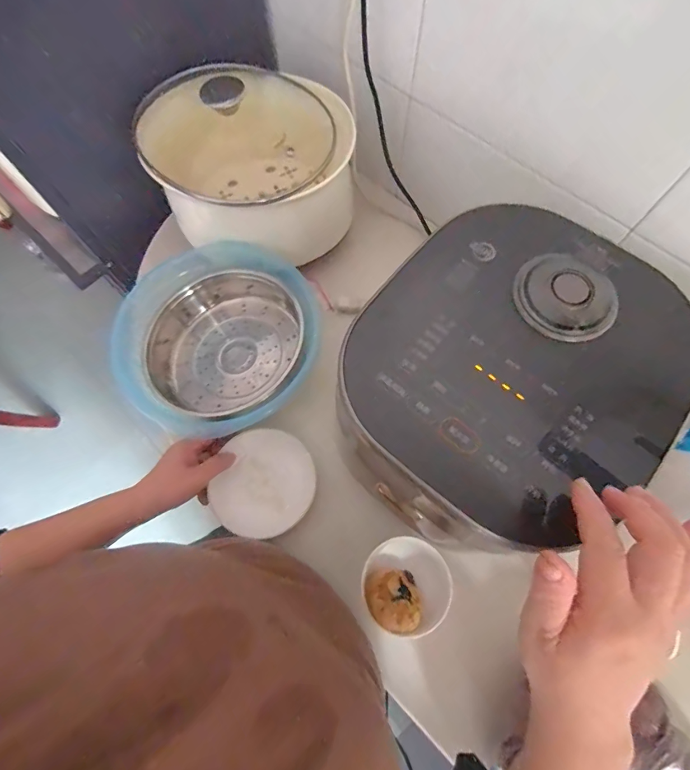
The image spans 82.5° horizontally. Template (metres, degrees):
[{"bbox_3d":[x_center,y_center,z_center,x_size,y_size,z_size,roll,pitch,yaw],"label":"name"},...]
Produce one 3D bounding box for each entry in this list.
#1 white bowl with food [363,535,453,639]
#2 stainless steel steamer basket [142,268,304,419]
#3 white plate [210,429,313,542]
[{"bbox_3d":[0.069,0.219,0.433,0.093,0.058,0.093,0,68,1],"label":"white bowl with food"},{"bbox_3d":[-0.165,-0.058,0.532,0.182,0.055,0.210,42,75,16],"label":"stainless steel steamer basket"},{"bbox_3d":[-0.100,0.123,0.496,0.125,0.034,0.130,0,68,1],"label":"white plate"}]

